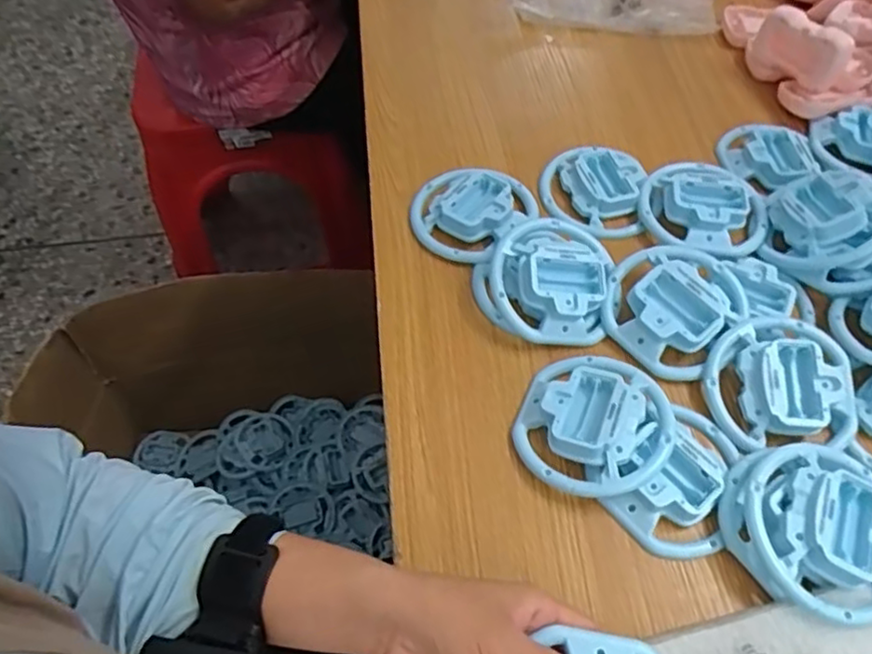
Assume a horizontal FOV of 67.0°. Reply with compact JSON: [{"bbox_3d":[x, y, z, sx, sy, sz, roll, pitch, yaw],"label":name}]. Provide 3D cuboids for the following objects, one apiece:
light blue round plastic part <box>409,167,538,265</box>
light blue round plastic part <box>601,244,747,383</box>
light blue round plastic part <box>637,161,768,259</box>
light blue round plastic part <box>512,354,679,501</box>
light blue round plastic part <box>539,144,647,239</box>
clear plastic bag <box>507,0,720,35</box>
[{"bbox_3d":[0.031,-0.097,0.544,0.102,0.027,0.093,0,58,-1],"label":"light blue round plastic part"},{"bbox_3d":[0.176,-0.020,0.488,0.090,0.029,0.099,0,58,-1],"label":"light blue round plastic part"},{"bbox_3d":[0.222,-0.102,0.544,0.099,0.017,0.086,24,60,14],"label":"light blue round plastic part"},{"bbox_3d":[0.107,0.060,0.438,0.097,0.033,0.104,0,58,-1],"label":"light blue round plastic part"},{"bbox_3d":[0.134,-0.123,0.564,0.084,0.020,0.092,7,58,4],"label":"light blue round plastic part"},{"bbox_3d":[0.189,-0.372,0.727,0.232,0.024,0.112,8,58,4],"label":"clear plastic bag"}]

